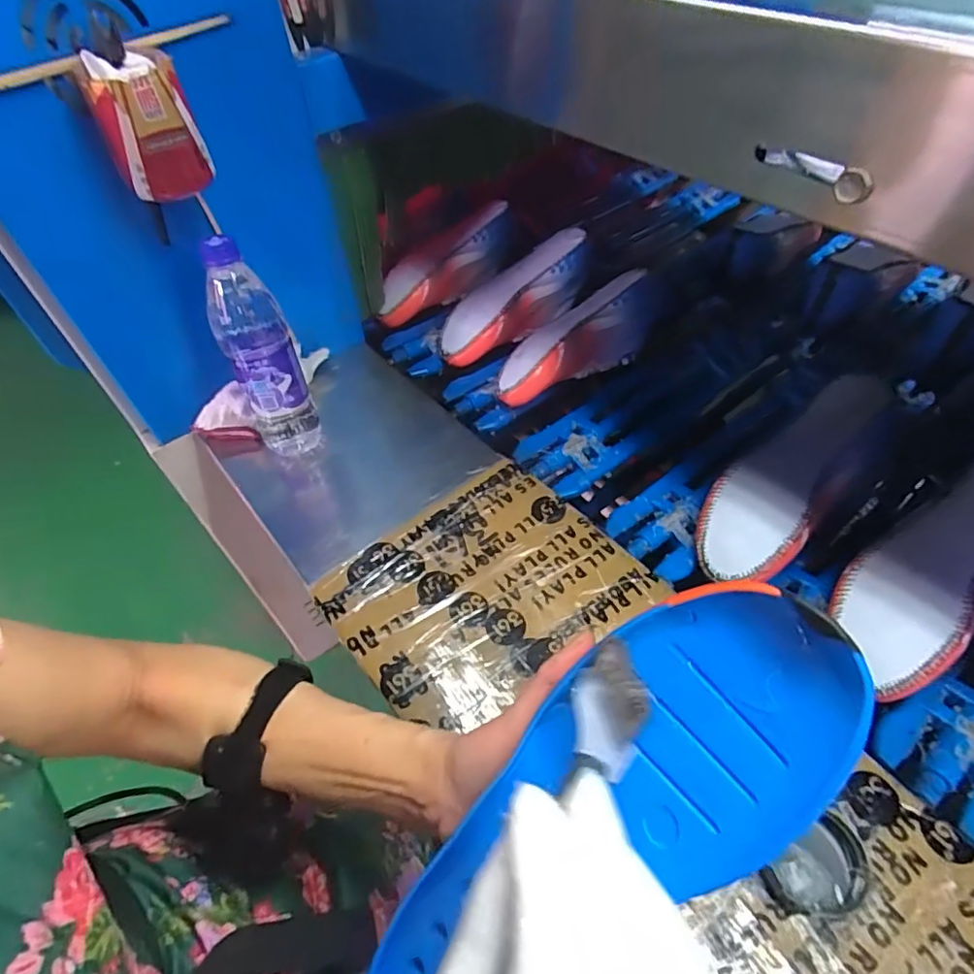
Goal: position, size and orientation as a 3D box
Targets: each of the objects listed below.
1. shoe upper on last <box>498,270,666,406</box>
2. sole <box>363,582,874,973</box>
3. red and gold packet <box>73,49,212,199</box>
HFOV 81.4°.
[{"bbox_3d":[0.114,-0.188,0.706,0.247,0.078,0.093,-26,54,-18],"label":"shoe upper on last"},{"bbox_3d":[0.033,0.151,0.249,0.279,0.031,0.094,-43,55,10],"label":"sole"},{"bbox_3d":[-0.263,-0.279,0.439,0.066,0.085,0.059,-26,54,-18],"label":"red and gold packet"}]

